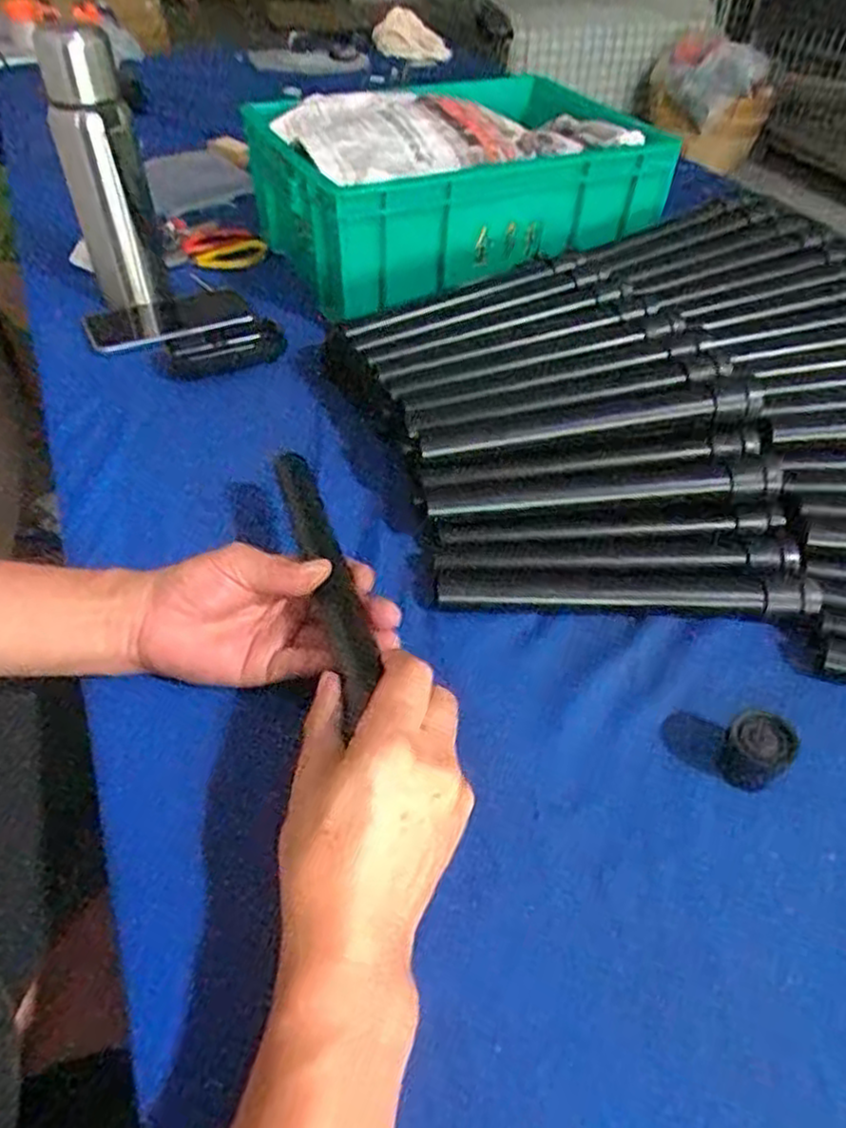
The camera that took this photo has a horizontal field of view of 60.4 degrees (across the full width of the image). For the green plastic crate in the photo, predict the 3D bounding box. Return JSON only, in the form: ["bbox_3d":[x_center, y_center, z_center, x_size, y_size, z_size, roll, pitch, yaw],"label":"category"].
[{"bbox_3d":[0.040,-0.415,0.799,0.390,0.139,0.324,-19,48,-19],"label":"green plastic crate"}]

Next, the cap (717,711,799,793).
[{"bbox_3d":[0.186,0.103,0.402,0.038,0.026,0.032,-27,51,-25],"label":"cap"}]

